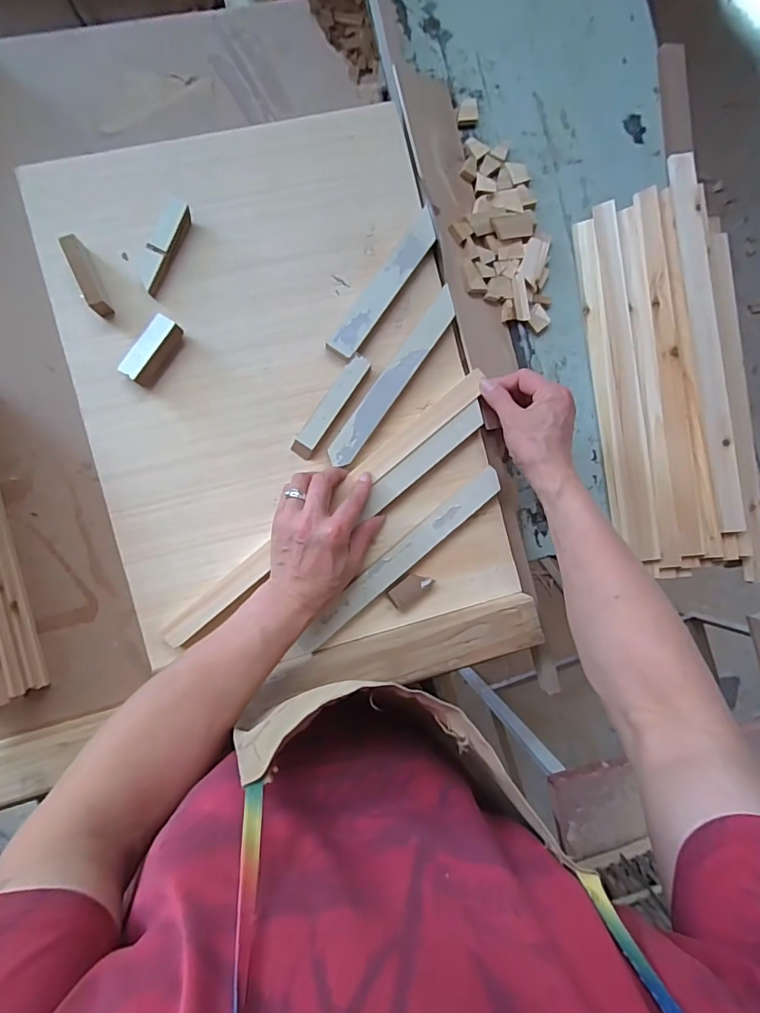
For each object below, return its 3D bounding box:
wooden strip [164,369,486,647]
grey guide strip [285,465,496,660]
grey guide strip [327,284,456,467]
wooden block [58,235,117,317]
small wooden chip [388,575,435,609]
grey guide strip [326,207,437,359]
[{"bbox_3d":[-0.055,-0.002,0.531,0.444,0.011,0.027,-41,94,-5],"label":"wooden strip"},{"bbox_3d":[0.022,0.061,0.539,0.293,0.013,0.030,-41,90,-4],"label":"grey guide strip"},{"bbox_3d":[0.016,-0.146,0.539,0.030,0.012,0.232,36,86,-4],"label":"grey guide strip"},{"bbox_3d":[-0.306,-0.241,0.500,0.018,0.023,0.080,-23,104,-9],"label":"wooden block"},{"bbox_3d":[0.036,0.093,0.543,0.052,0.008,0.026,-33,92,-6],"label":"small wooden chip"},{"bbox_3d":[0.005,-0.248,0.538,0.033,0.014,0.183,35,87,-7],"label":"grey guide strip"}]

